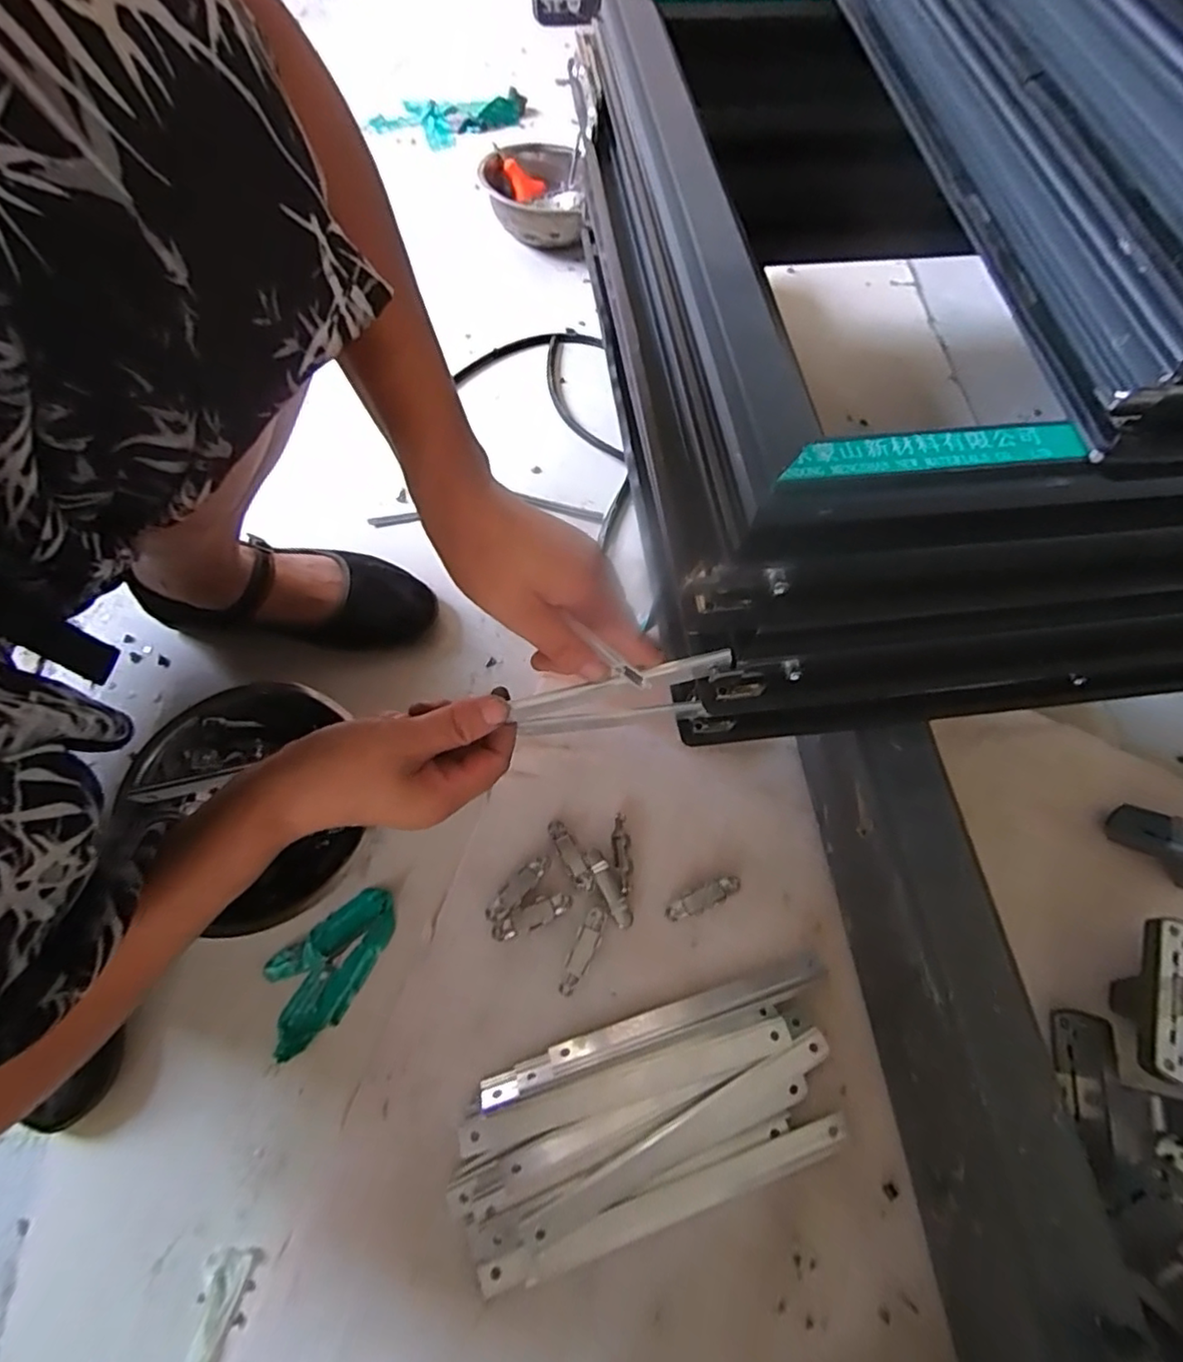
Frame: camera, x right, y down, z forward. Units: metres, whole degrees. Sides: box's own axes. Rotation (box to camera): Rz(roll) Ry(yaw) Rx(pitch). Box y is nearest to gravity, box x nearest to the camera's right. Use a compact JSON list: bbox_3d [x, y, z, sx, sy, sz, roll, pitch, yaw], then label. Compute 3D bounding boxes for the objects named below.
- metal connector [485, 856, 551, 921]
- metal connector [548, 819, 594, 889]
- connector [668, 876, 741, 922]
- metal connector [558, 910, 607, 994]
[{"bbox_3d":[-0.054,0.153,0.461,0.017,0.006,0.060,39,59,17],"label":"metal connector"},{"bbox_3d":[-0.016,0.132,0.475,0.016,0.007,0.056,-29,69,-12],"label":"metal connector"},{"bbox_3d":[0.083,0.162,0.462,0.058,0.011,0.017,-22,68,-9],"label":"connector"},{"bbox_3d":[-0.006,0.192,0.441,0.017,0.019,0.059,20,67,9],"label":"metal connector"}]

